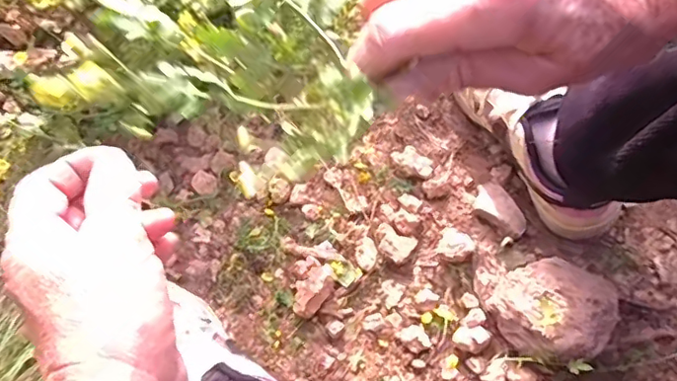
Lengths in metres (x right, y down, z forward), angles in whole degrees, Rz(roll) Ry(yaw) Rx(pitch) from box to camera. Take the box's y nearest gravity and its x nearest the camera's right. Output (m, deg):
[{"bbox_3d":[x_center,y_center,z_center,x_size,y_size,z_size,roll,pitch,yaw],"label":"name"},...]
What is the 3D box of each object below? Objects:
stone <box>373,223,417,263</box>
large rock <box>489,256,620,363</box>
[{"bbox_3d":[0.056,0.052,0.583,0.041,0.017,0.031,35,81,6],"label":"stone"},{"bbox_3d":[0.200,0.108,0.527,0.100,0.055,0.089,-25,80,-5],"label":"large rock"}]

